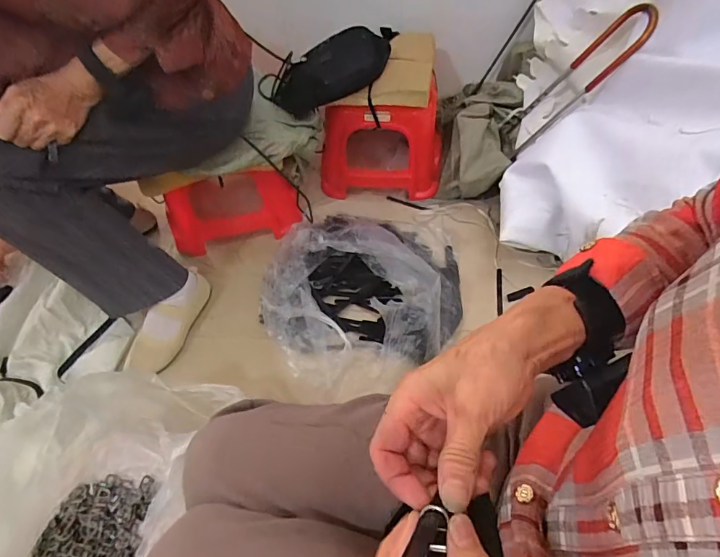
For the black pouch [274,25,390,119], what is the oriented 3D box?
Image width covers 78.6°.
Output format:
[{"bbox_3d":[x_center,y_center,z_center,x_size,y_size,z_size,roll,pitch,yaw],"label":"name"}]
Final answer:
[{"bbox_3d":[-0.057,-0.474,0.998,0.284,0.127,0.056,-25,52,14],"label":"black pouch"}]

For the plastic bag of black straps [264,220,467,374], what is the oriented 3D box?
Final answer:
[{"bbox_3d":[0.011,0.002,0.899,0.395,0.139,0.397,4,53,6],"label":"plastic bag of black straps"}]

